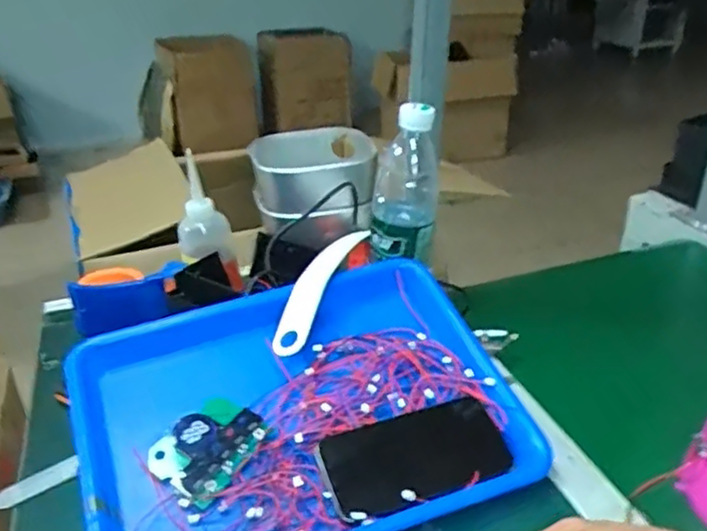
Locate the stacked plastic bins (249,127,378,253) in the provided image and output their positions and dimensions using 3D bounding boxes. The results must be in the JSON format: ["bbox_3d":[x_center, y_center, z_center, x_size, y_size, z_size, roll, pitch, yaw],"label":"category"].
[{"bbox_3d":[-0.048,-0.099,0.786,0.142,0.087,0.157,-4,28,-3],"label":"stacked plastic bins"}]

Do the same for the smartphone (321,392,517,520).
[{"bbox_3d":[0.049,0.145,0.498,0.139,0.015,0.079,-12,30,-18],"label":"smartphone"}]

